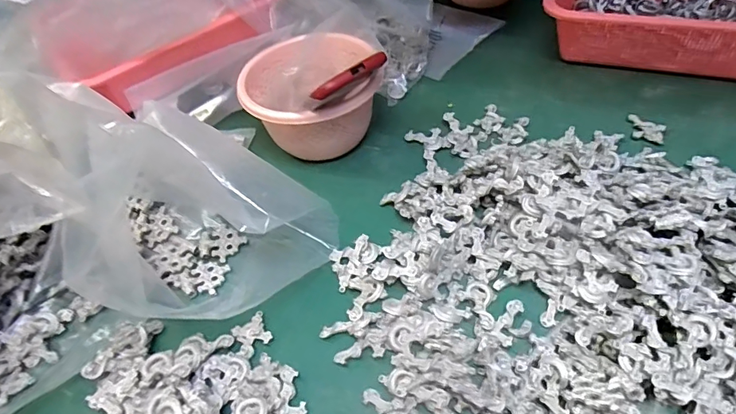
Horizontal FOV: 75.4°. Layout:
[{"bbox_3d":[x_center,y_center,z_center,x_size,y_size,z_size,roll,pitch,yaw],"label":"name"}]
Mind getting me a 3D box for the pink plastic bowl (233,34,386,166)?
[{"bbox_3d":[-0.061,-0.108,0.521,0.131,0.101,0.139,-4,50,5],"label":"pink plastic bowl"}]

